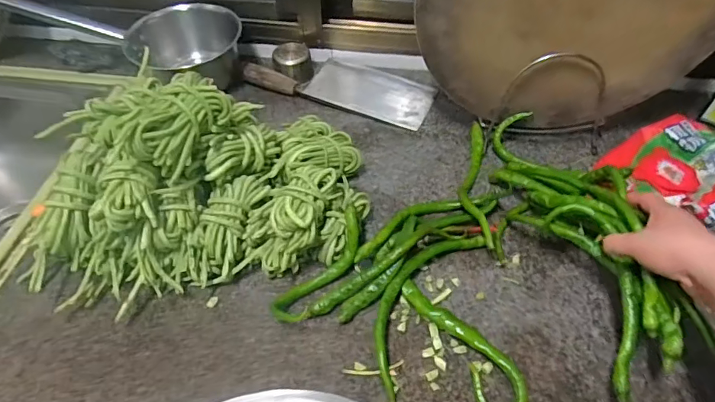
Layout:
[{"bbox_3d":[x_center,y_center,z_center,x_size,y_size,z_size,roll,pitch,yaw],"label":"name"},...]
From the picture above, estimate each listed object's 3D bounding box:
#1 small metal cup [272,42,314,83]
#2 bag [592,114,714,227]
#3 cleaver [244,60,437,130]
[{"bbox_3d":[-0.104,-0.225,0.759,0.061,0.034,0.065,-5,51,-4],"label":"small metal cup"},{"bbox_3d":[0.427,-0.046,0.624,0.140,0.053,0.152,-27,56,-20],"label":"bag"},{"bbox_3d":[-0.028,-0.192,0.757,0.294,0.027,0.102,17,53,13],"label":"cleaver"}]

